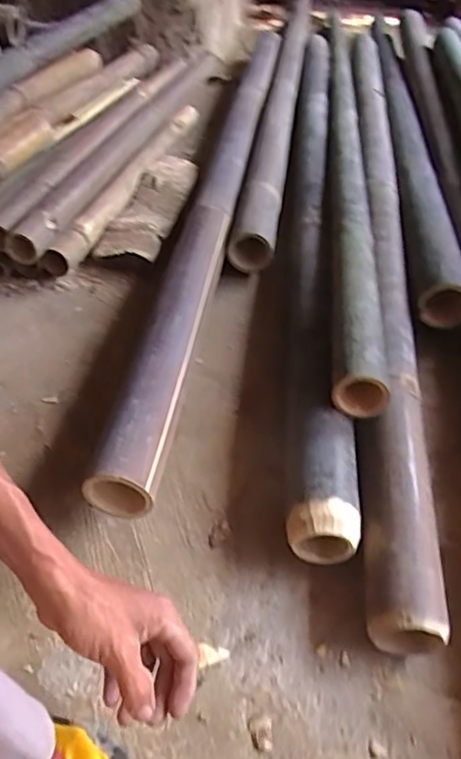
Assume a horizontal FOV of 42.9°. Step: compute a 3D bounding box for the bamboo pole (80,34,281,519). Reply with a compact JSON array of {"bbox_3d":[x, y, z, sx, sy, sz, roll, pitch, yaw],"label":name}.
[{"bbox_3d":[-0.010,-0.391,1.071,0.072,0.056,1.520,6,45,6],"label":"bamboo pole"}]

